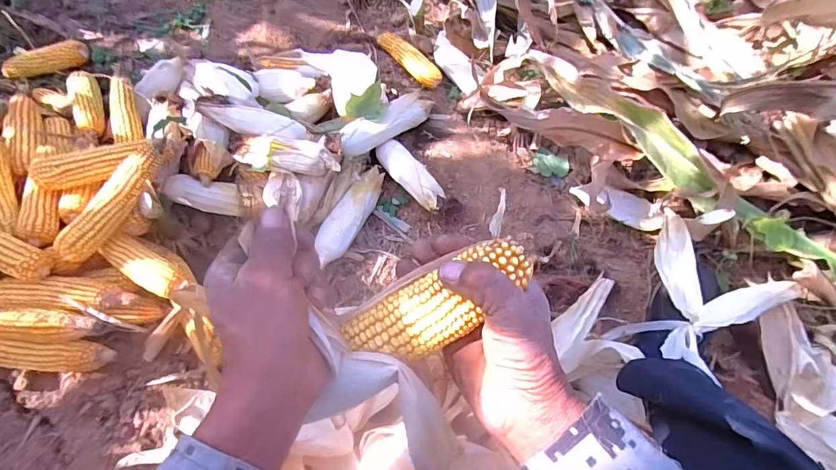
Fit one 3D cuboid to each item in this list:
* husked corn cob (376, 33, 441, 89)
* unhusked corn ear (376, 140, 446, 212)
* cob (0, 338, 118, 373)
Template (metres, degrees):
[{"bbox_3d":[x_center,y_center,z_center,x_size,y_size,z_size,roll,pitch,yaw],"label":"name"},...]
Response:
[{"bbox_3d":[-0.021,-0.404,1.024,0.043,0.045,0.191,-40,71,-19],"label":"husked corn cob"},{"bbox_3d":[-0.015,-0.117,0.872,0.051,0.042,0.187,-32,68,-16],"label":"unhusked corn ear"},{"bbox_3d":[-0.602,0.187,0.702,0.213,0.043,0.050,7,62,-13],"label":"cob"}]

